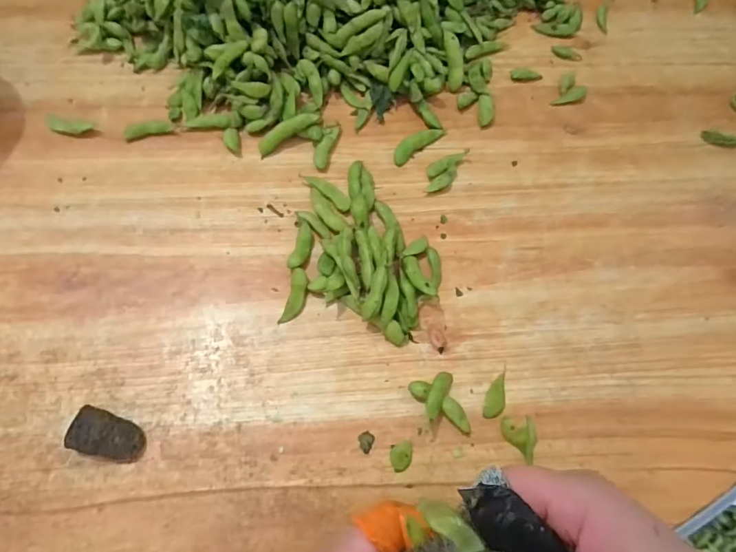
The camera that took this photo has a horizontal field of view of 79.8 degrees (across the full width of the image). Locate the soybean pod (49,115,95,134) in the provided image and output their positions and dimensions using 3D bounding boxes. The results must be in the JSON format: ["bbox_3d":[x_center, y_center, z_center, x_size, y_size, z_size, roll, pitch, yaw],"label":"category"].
[{"bbox_3d":[-0.245,-0.123,0.361,0.037,0.007,0.017,8,62,1],"label":"soybean pod"}]

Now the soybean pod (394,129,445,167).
[{"bbox_3d":[0.041,-0.113,0.373,0.055,0.006,0.016,-41,71,-21],"label":"soybean pod"}]

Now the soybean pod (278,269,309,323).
[{"bbox_3d":[-0.050,0.014,0.305,0.013,0.008,0.039,11,63,3],"label":"soybean pod"}]

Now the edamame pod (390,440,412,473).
[{"bbox_3d":[0.020,0.107,0.263,0.013,0.004,0.016,-4,63,-5],"label":"edamame pod"}]

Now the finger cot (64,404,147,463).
[{"bbox_3d":[-0.149,0.092,0.254,0.037,0.019,0.023,14,63,5],"label":"finger cot"}]

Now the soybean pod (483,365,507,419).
[{"bbox_3d":[0.083,0.074,0.282,0.012,0.004,0.036,22,64,9],"label":"soybean pod"}]

